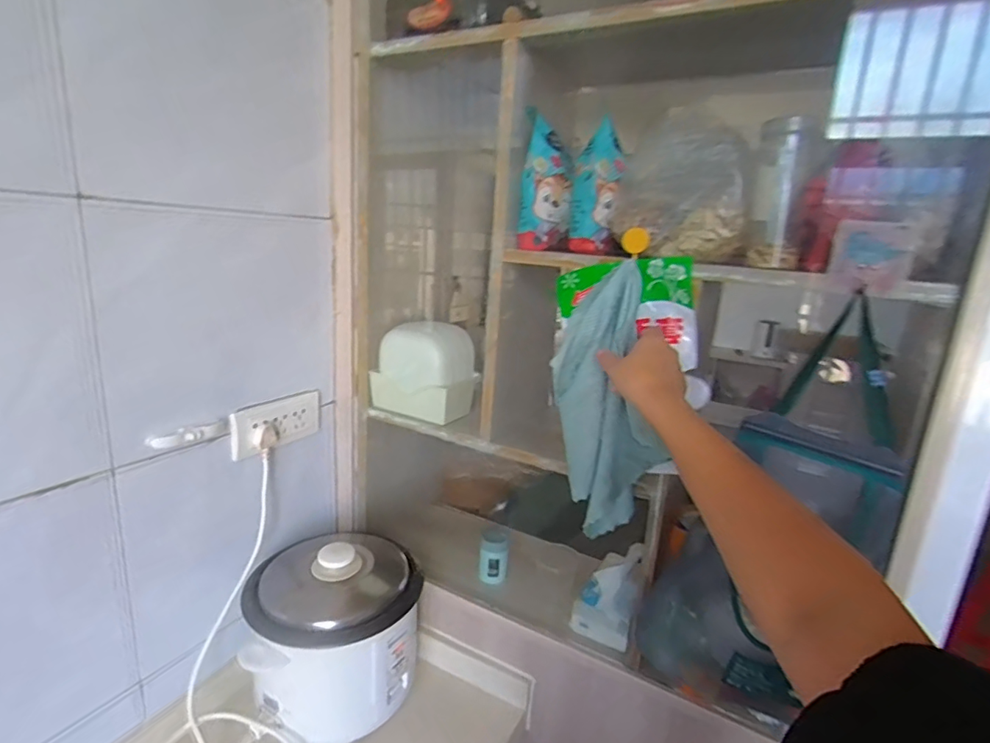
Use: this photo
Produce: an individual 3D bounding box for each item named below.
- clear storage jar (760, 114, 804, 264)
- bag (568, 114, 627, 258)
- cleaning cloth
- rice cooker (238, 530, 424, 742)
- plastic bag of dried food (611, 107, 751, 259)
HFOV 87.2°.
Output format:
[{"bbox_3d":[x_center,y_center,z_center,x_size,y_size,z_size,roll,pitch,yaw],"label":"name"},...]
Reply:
[{"bbox_3d":[0.304,-0.188,0.551,0.055,0.138,0.058,12,16,26],"label":"clear storage jar"},{"bbox_3d":[0.125,-0.218,0.632,0.072,0.146,0.028,11,15,24],"label":"bag"},{"bbox_3d":[0.132,0.042,0.620,0.118,0.321,0.036,0,8,15],"label":"cleaning cloth"},{"bbox_3d":[-0.231,0.365,0.766,0.247,0.214,0.205,-1,15,-22],"label":"rice cooker"},{"bbox_3d":[0.222,-0.218,0.613,0.145,0.155,0.127,9,15,18],"label":"plastic bag of dried food"}]

